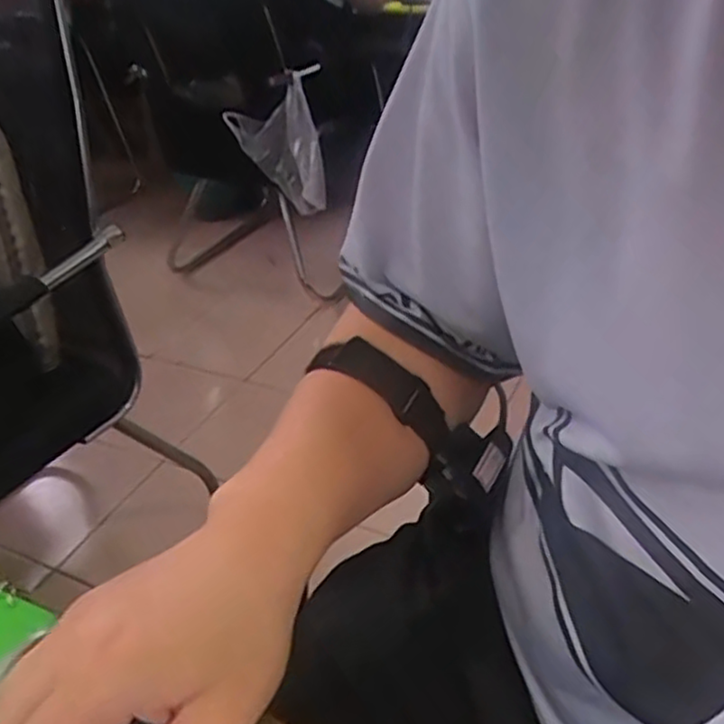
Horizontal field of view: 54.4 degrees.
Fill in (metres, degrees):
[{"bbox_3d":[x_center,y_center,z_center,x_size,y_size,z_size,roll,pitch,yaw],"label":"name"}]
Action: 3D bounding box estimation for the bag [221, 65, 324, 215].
[{"bbox_3d":[-0.194,-0.507,1.664,0.220,0.287,0.199,-10,35,-6],"label":"bag"}]

